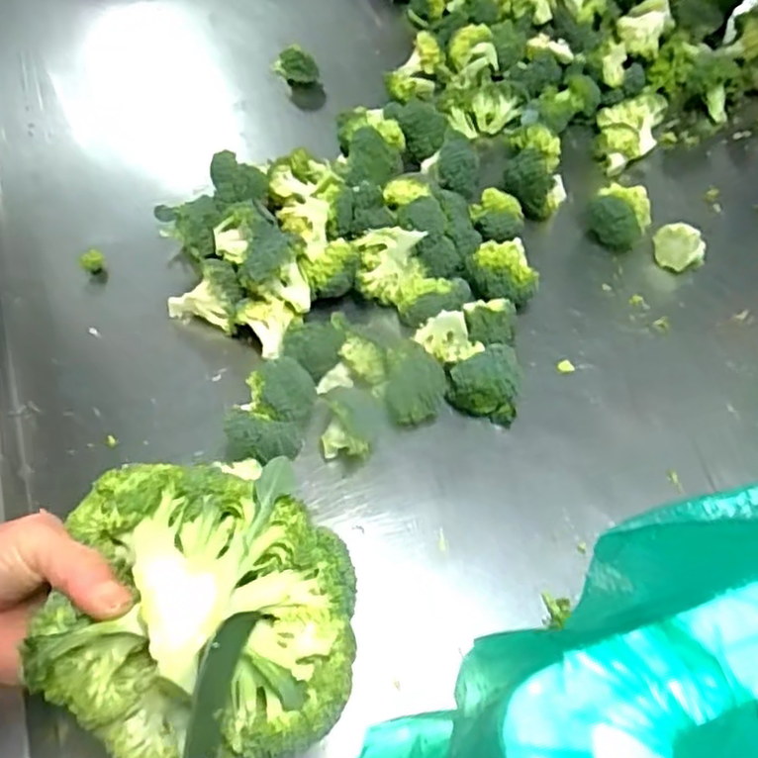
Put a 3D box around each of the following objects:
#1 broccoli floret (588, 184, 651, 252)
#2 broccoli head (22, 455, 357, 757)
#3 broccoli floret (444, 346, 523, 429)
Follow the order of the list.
[{"bbox_3d":[0.223,-0.151,0.664,0.050,0.048,0.044,28,59,17],"label":"broccoli floret"},{"bbox_3d":[-0.080,0.103,0.316,0.136,0.070,0.140,3,73,-8],"label":"broccoli head"},{"bbox_3d":[0.083,0.002,0.549,0.056,0.050,0.043,16,56,10],"label":"broccoli floret"}]

